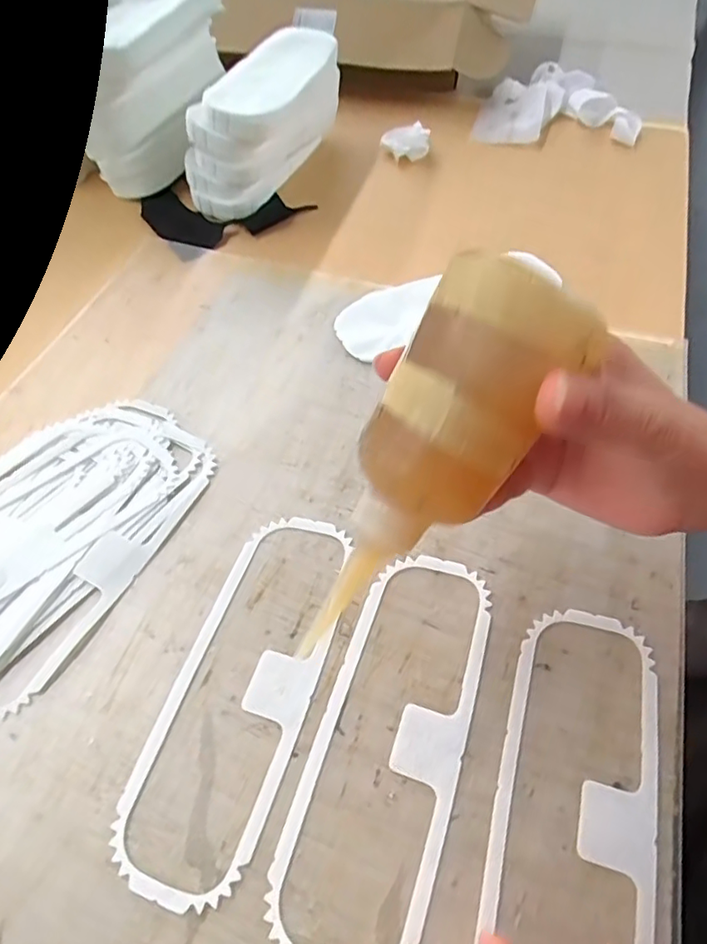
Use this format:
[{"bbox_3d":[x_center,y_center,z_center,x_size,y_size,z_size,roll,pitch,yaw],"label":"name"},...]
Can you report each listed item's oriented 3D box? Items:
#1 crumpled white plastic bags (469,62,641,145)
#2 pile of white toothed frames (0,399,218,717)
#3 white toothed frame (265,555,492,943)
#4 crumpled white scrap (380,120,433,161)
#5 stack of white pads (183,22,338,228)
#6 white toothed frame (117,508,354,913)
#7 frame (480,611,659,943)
[{"bbox_3d":[0.221,-0.406,0.644,0.170,0.037,0.115,0,55,0],"label":"crumpled white plastic bags"},{"bbox_3d":[-0.194,0.045,0.339,0.135,0.011,0.236,28,59,19],"label":"pile of white toothed frames"},{"bbox_3d":[0.019,0.127,0.282,0.068,0.004,0.194,16,56,11],"label":"white toothed frame"},{"bbox_3d":[0.053,-0.335,0.593,0.048,0.026,0.038,6,55,4],"label":"crumpled white scrap"},{"bbox_3d":[-0.082,-0.326,0.546,0.096,0.099,0.171,14,56,10],"label":"stack of white pads"},{"bbox_3d":[-0.054,0.105,0.299,0.068,0.004,0.193,15,56,11],"label":"white toothed frame"},{"bbox_3d":[0.100,0.152,0.262,0.069,0.005,0.188,14,56,10],"label":"frame"}]

